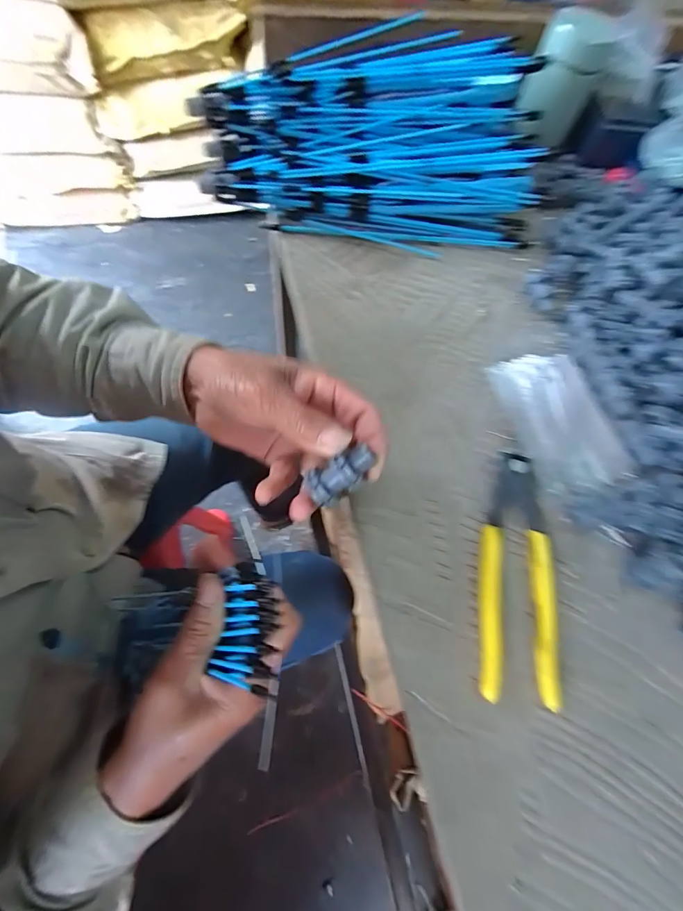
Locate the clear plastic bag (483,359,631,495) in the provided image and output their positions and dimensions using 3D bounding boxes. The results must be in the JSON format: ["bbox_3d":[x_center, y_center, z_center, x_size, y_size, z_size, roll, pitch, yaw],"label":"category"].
[{"bbox_3d":[0.179,-0.030,0.325,0.078,0.007,0.120,-11,70,-11],"label":"clear plastic bag"}]

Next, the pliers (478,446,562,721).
[{"bbox_3d":[0.121,0.077,0.275,0.048,0.012,0.161,9,67,-3],"label":"pliers"}]

